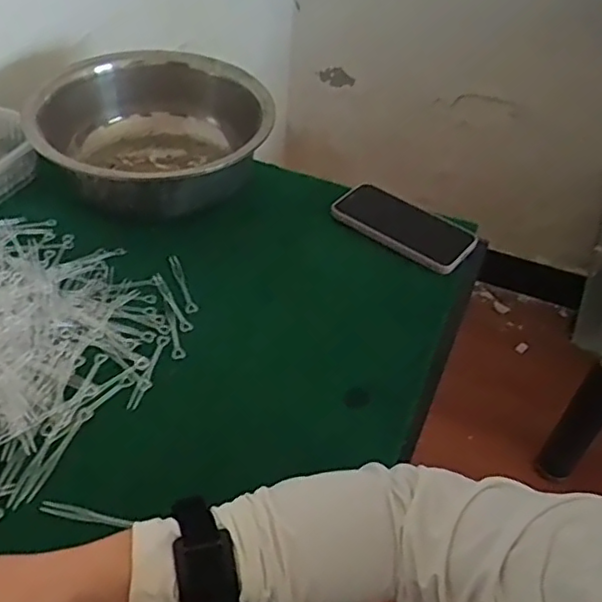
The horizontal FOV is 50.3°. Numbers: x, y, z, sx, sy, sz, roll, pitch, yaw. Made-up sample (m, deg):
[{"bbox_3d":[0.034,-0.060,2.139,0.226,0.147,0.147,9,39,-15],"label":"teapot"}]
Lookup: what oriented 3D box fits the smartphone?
[{"bbox_3d":[0.114,-0.088,0.728,0.166,0.018,0.080,33,50,26],"label":"smartphone"}]

